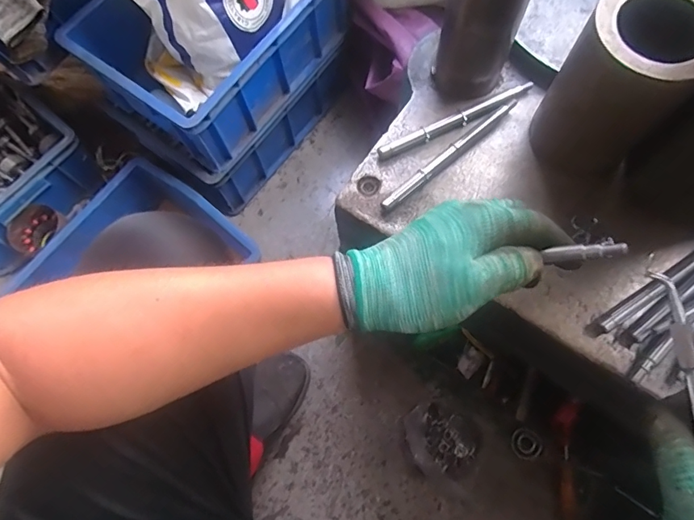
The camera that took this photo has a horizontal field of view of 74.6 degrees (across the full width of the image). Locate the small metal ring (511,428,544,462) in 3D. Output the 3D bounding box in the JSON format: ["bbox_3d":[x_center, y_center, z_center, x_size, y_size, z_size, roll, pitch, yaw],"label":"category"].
[{"bbox_3d":[0.292,0.299,0.737,0.046,0.012,0.048,-1,72,2],"label":"small metal ring"}]

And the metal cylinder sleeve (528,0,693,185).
[{"bbox_3d":[0.210,-0.136,0.364,0.084,0.133,0.088,24,75,9],"label":"metal cylinder sleeve"}]

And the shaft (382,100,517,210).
[{"bbox_3d":[0.096,-0.099,0.421,0.161,0.008,0.011,-39,75,-10],"label":"shaft"}]

